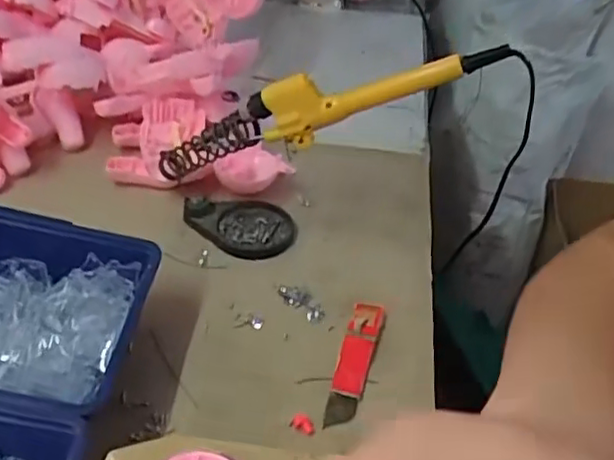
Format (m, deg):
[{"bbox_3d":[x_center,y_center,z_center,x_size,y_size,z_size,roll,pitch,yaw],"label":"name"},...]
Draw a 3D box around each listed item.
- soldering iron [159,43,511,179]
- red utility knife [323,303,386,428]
[{"bbox_3d":[-0.001,-0.088,0.462,0.269,0.051,0.034,-14,28,23],"label":"soldering iron"},{"bbox_3d":[0.034,0.087,0.444,0.022,0.012,0.105,14,35,10],"label":"red utility knife"}]

